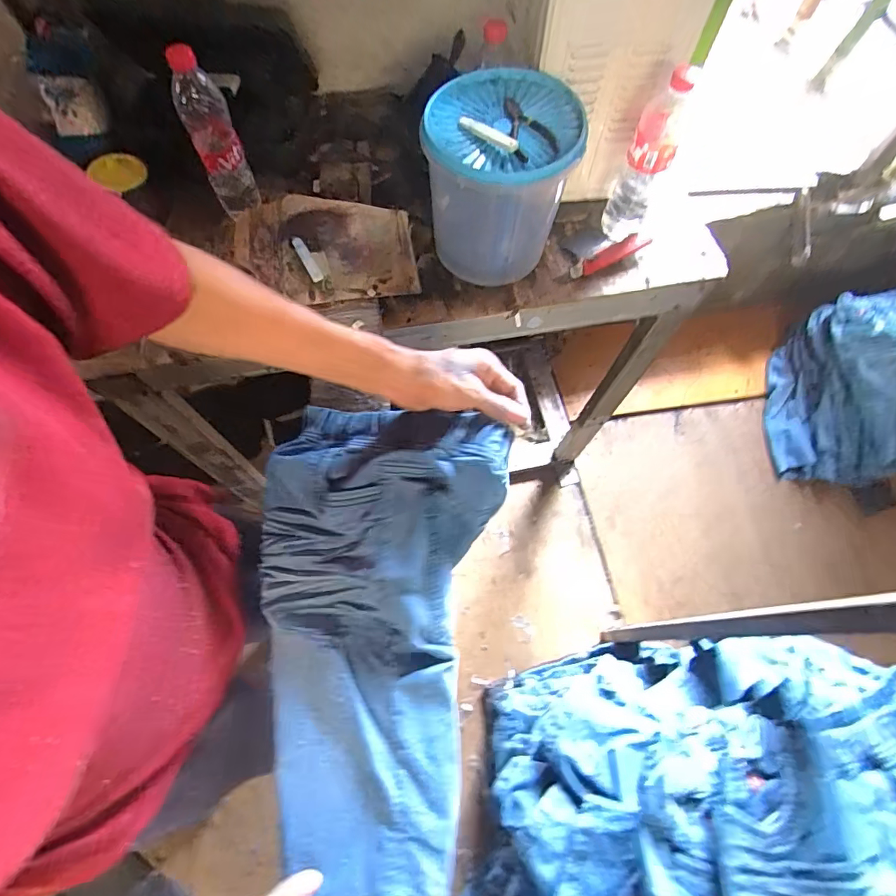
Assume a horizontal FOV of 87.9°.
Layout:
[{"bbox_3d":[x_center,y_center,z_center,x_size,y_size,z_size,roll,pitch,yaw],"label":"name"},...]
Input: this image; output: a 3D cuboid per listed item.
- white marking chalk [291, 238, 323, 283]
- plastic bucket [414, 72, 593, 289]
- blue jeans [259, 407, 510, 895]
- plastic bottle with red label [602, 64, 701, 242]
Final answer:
[{"bbox_3d":[-0.191,-0.253,0.626,0.016,0.008,0.085,-29,70,-12],"label":"white marking chalk"},{"bbox_3d":[0.066,-0.349,0.629,0.184,0.192,0.178,0,66,0],"label":"plastic bucket"},{"bbox_3d":[-0.094,0.167,0.429,0.247,0.127,0.439,9,67,3],"label":"blue jeans"},{"bbox_3d":[0.276,-0.399,0.646,0.060,0.205,0.072,19,68,8],"label":"plastic bottle with red label"}]

